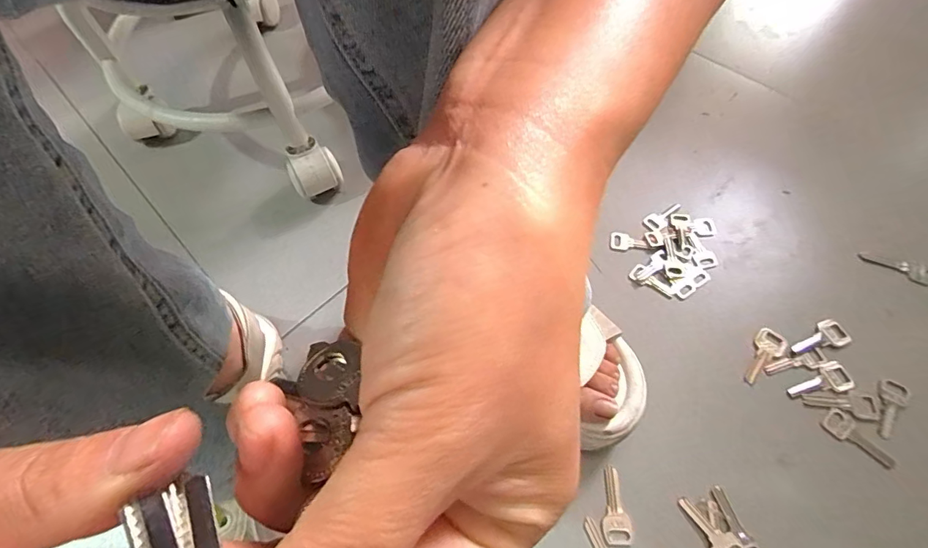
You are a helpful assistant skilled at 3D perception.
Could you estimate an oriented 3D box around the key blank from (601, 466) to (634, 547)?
[{"bbox_3d":[0.110,0.170,0.345,0.020,0.004,0.052,-4,61,1],"label":"key blank"}]

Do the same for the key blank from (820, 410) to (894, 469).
[{"bbox_3d":[0.299,0.126,0.357,0.021,0.004,0.049,-40,66,-17],"label":"key blank"}]

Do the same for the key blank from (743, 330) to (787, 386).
[{"bbox_3d":[0.251,0.070,0.392,0.021,0.007,0.054,26,65,17],"label":"key blank"}]

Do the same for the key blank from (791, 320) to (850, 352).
[{"bbox_3d":[0.298,0.054,0.395,0.049,0.004,0.023,-19,61,-7],"label":"key blank"}]

